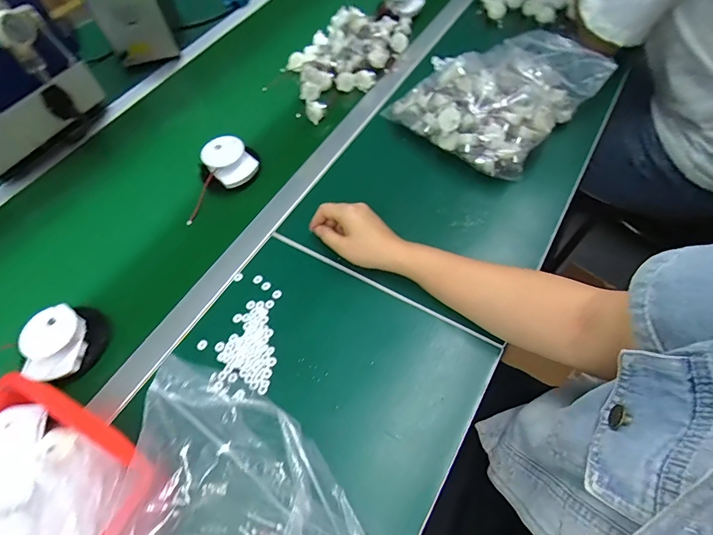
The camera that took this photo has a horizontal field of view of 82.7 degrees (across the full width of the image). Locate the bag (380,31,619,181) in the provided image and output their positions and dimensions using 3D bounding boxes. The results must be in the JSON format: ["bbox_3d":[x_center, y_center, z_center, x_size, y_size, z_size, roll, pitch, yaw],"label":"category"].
[{"bbox_3d":[0.225,-0.287,0.656,0.269,0.095,0.234,-39,63,-18],"label":"bag"}]

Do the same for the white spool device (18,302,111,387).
[{"bbox_3d":[-0.358,0.093,0.500,0.070,0.059,0.096,11,60,11],"label":"white spool device"}]

